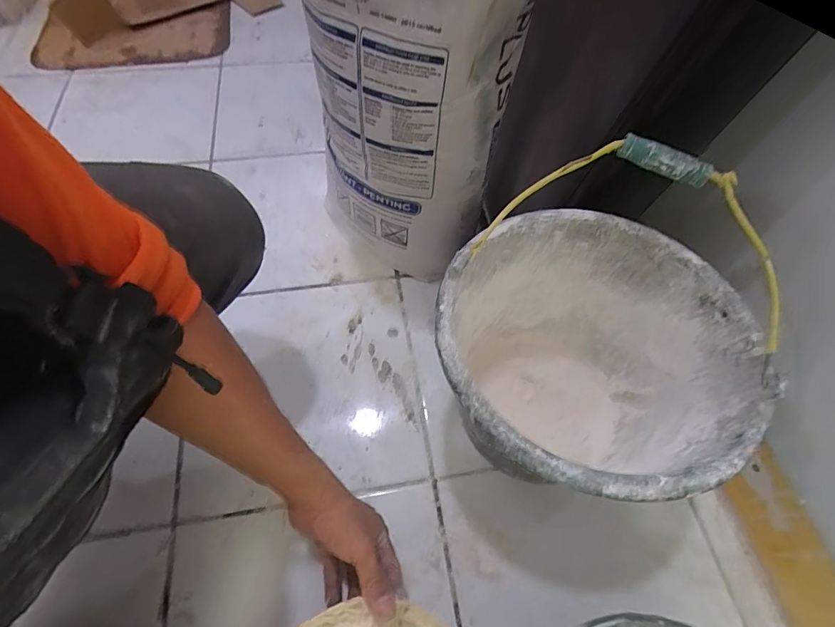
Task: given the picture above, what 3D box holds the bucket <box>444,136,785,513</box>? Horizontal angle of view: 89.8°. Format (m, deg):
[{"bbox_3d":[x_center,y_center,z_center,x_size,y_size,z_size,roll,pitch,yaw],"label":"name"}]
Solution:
[{"bbox_3d":[0.155,0.048,0.428,0.270,0.305,0.266,1,60,-1],"label":"bucket"}]

